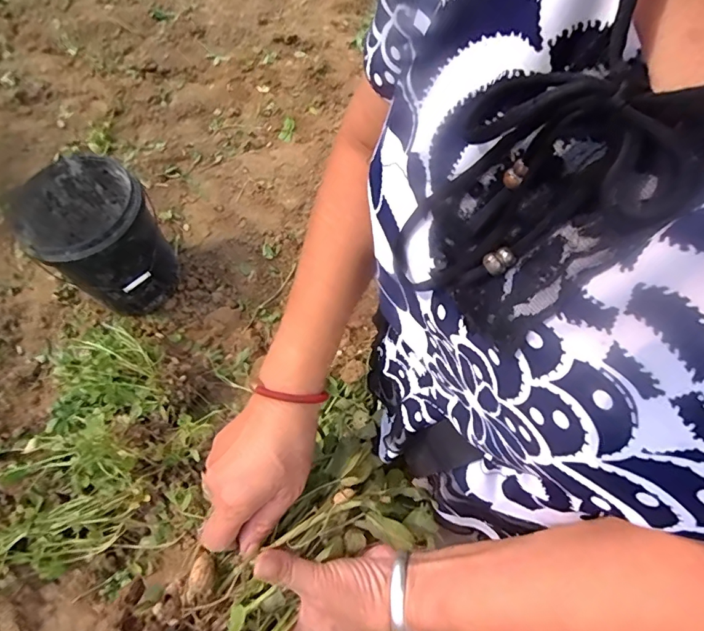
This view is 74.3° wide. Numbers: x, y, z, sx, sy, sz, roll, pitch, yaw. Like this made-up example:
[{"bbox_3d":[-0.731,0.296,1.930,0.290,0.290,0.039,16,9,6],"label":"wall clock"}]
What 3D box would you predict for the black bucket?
[{"bbox_3d":[-0.671,-0.190,1.288,0.287,0.370,0.291,0,63,1],"label":"black bucket"}]

